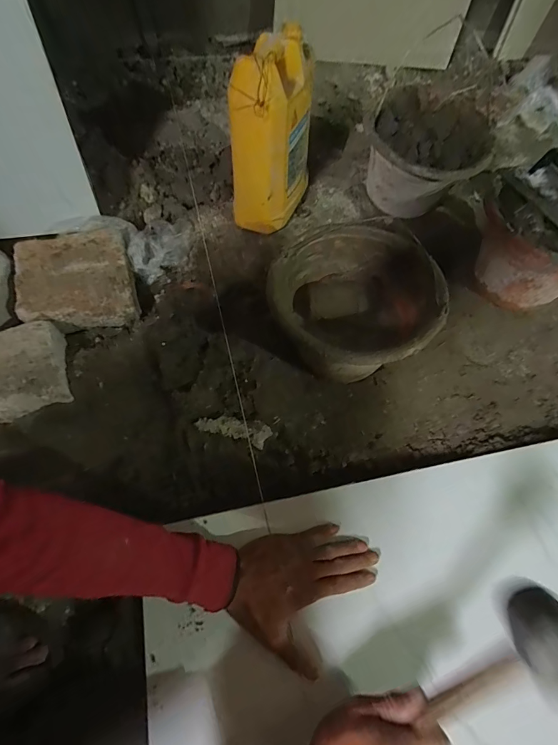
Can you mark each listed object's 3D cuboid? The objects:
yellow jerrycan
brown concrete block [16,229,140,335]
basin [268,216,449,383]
[{"bbox_3d":[-0.011,-0.436,0.695,0.142,0.281,0.185,7,62,0],"label":"yellow jerrycan"},{"bbox_3d":[-0.390,-0.174,0.707,0.204,0.062,0.214,-14,64,-11],"label":"brown concrete block"},{"bbox_3d":[0.111,-0.089,0.595,0.241,0.181,0.237,2,62,-3],"label":"basin"}]

